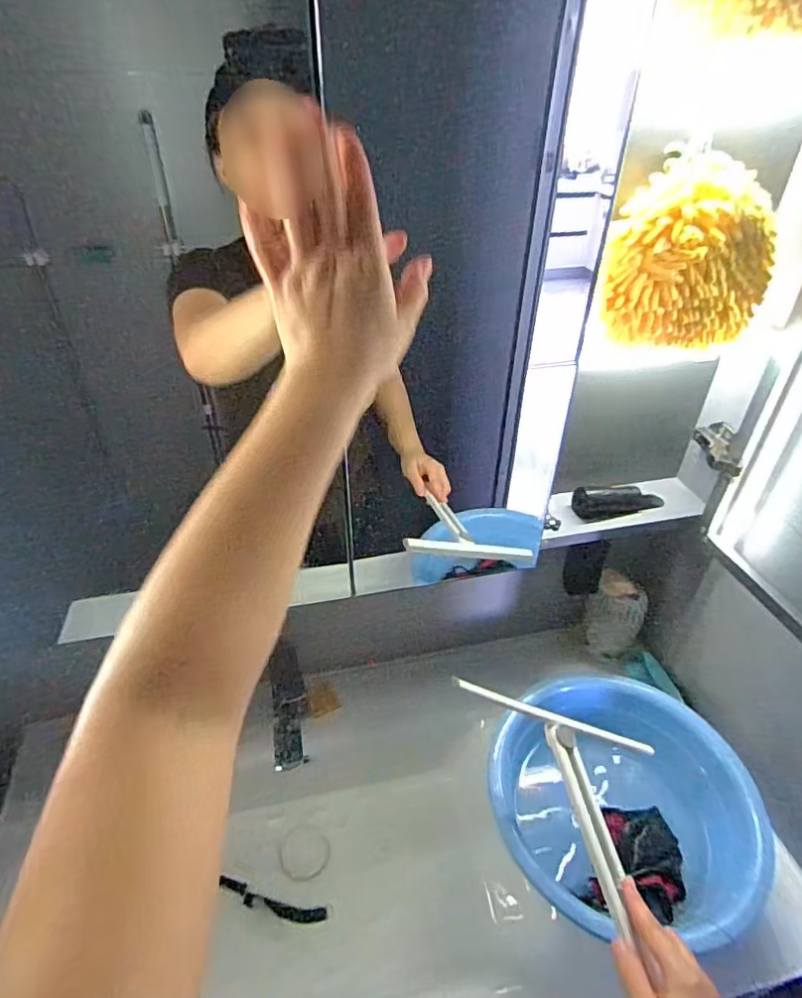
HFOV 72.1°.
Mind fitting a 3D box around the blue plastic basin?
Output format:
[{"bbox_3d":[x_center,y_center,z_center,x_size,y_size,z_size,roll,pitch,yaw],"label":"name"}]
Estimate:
[{"bbox_3d":[0.272,0.395,0.698,0.301,0.118,0.307,-18,42,-23],"label":"blue plastic basin"}]

